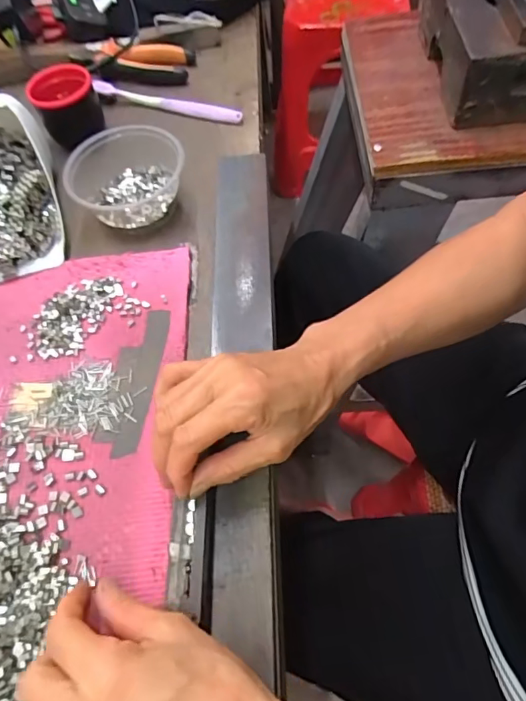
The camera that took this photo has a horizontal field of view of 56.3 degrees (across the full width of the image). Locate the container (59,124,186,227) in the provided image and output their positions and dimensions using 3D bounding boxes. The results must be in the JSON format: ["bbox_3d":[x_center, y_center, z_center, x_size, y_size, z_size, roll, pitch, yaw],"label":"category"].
[{"bbox_3d":[-0.128,-0.164,0.466,0.103,0.047,0.103,-2,61,3],"label":"container"}]

